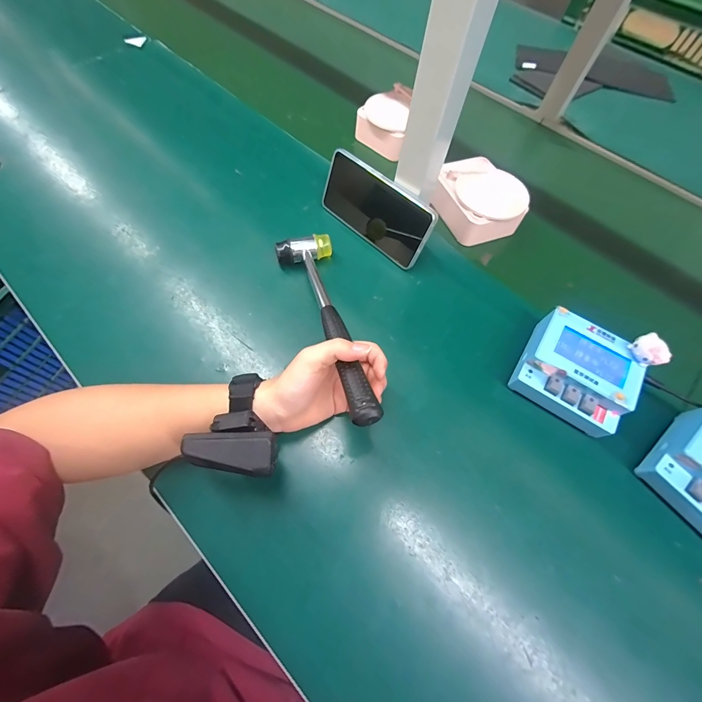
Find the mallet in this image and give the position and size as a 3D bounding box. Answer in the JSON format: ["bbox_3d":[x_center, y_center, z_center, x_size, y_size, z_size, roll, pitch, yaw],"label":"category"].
[{"bbox_3d":[-0.024,-0.040,0.324,0.065,0.029,0.262,-13,48,-10],"label":"mallet"}]

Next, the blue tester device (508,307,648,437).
[{"bbox_3d":[0.239,0.024,0.345,0.106,0.050,0.102,33,66,12],"label":"blue tester device"}]

